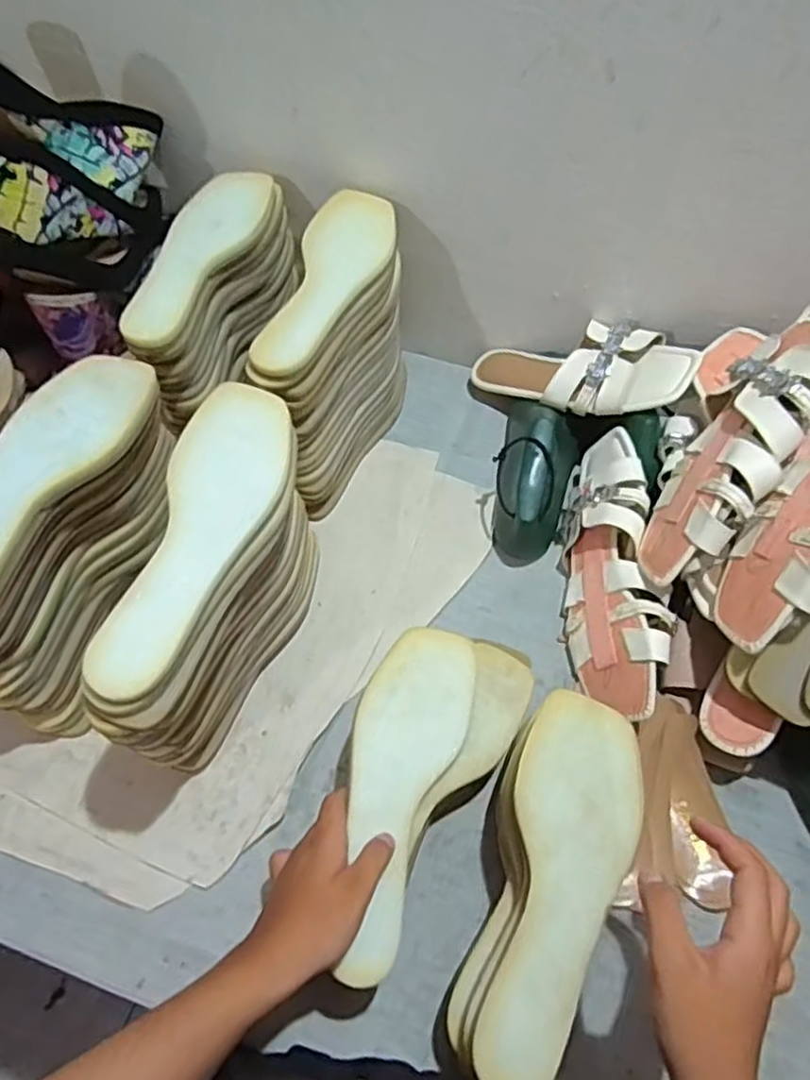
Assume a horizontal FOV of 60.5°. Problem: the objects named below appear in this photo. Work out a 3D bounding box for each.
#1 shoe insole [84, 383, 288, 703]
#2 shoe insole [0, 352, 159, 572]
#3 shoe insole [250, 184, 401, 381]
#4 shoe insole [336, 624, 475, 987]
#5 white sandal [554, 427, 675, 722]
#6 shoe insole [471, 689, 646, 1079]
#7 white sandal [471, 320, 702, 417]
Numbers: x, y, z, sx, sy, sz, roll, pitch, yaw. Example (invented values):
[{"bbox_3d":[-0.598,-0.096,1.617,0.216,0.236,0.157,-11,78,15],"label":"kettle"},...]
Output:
[{"bbox_3d":[-0.145,-0.008,0.468,0.081,0.017,0.230,19,68,9],"label":"shoe insole"},{"bbox_3d":[-0.268,-0.043,0.490,0.082,0.019,0.243,18,62,11],"label":"shoe insole"},{"bbox_3d":[-0.065,-0.233,0.620,0.081,0.015,0.226,11,61,7],"label":"shoe insole"},{"bbox_3d":[-0.009,0.172,0.498,0.079,0.008,0.241,25,61,-2],"label":"shoe insole"},{"bbox_3d":[0.189,0.029,0.646,0.065,0.109,0.274,19,56,-33],"label":"white sandal"},{"bbox_3d":[0.107,0.224,0.458,0.081,0.013,0.238,8,62,15],"label":"shoe insole"},{"bbox_3d":[0.168,-0.176,0.717,0.245,0.050,0.088,10,56,38],"label":"white sandal"}]

